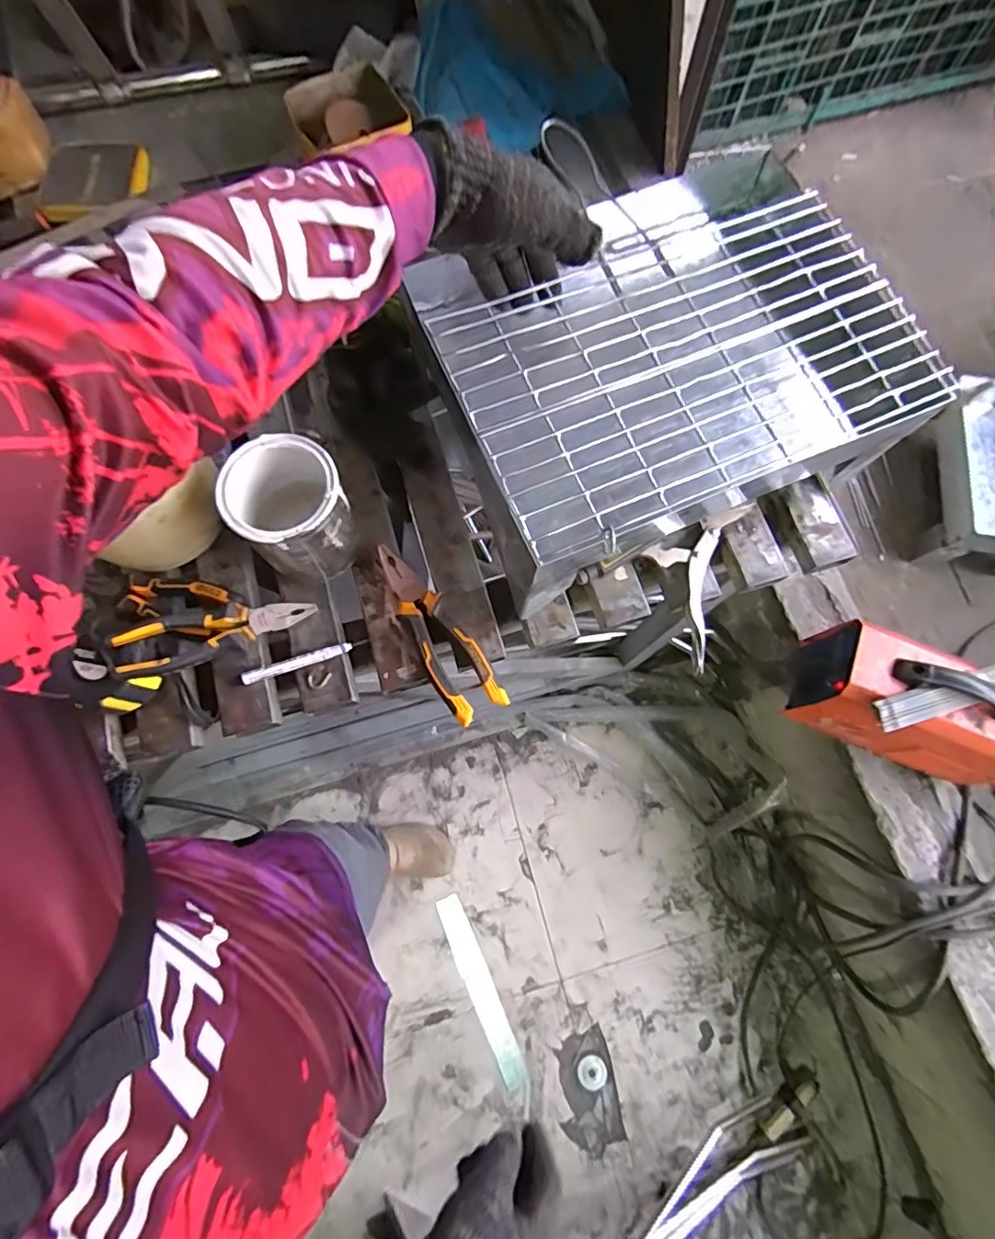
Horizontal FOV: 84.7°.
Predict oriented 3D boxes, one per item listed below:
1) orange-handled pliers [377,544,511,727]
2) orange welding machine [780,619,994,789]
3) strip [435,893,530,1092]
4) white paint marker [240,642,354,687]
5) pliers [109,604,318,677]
[{"bbox_3d":[-0.062,0.009,0.528,0.052,0.015,0.191,-31,79,-11],"label":"orange-handled pliers"},{"bbox_3d":[0.682,0.141,0.892,0.311,0.217,0.144,26,75,3],"label":"orange welding machine"},{"bbox_3d":[-0.038,0.810,1.203,0.058,0.009,0.386,-22,74,-13],"label":"strip"},{"bbox_3d":[-0.194,0.041,0.527,0.105,0.007,0.012,-17,77,-8],"label":"white paint marker"},{"bbox_3d":[-0.257,0.013,0.509,0.165,0.026,0.046,-16,73,-25],"label":"pliers"}]

